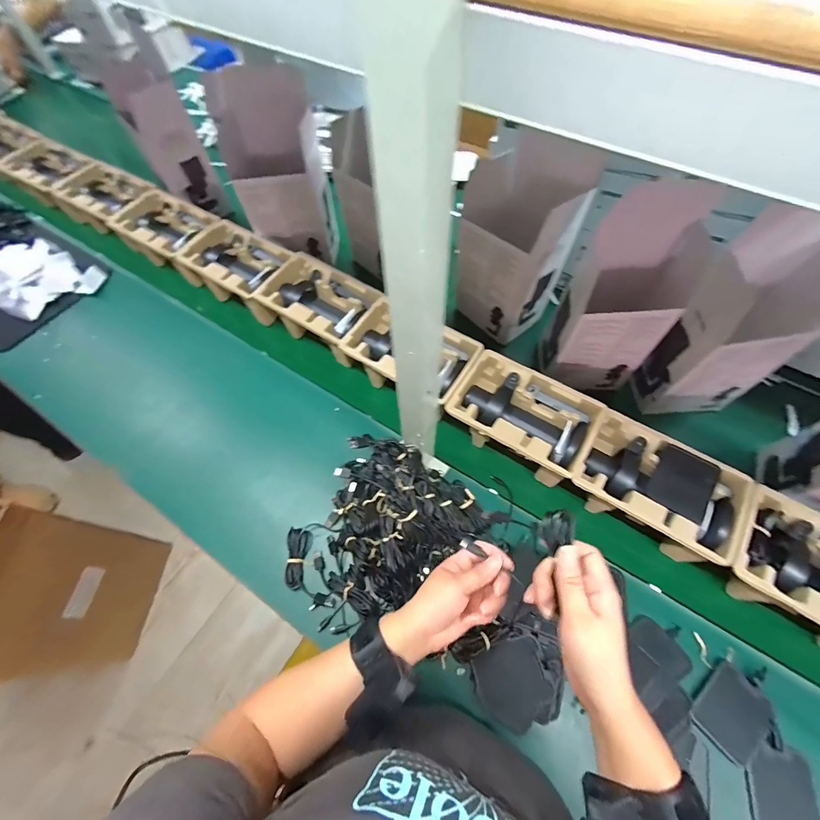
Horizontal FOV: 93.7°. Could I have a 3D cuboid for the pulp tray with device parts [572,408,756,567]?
[{"bbox_3d":[0.376,0.122,0.610,0.229,0.091,0.152,28,67,15],"label":"pulp tray with device parts"}]

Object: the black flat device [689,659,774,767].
[{"bbox_3d":[0.427,0.399,0.506,0.096,0.007,0.076,-37,68,-16],"label":"black flat device"}]

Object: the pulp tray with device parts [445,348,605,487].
[{"bbox_3d":[0.190,0.015,0.665,0.226,0.088,0.150,29,68,15],"label":"pulp tray with device parts"}]

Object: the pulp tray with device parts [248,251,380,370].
[{"bbox_3d":[-0.192,-0.212,0.794,0.251,0.097,0.145,29,68,15],"label":"pulp tray with device parts"}]

